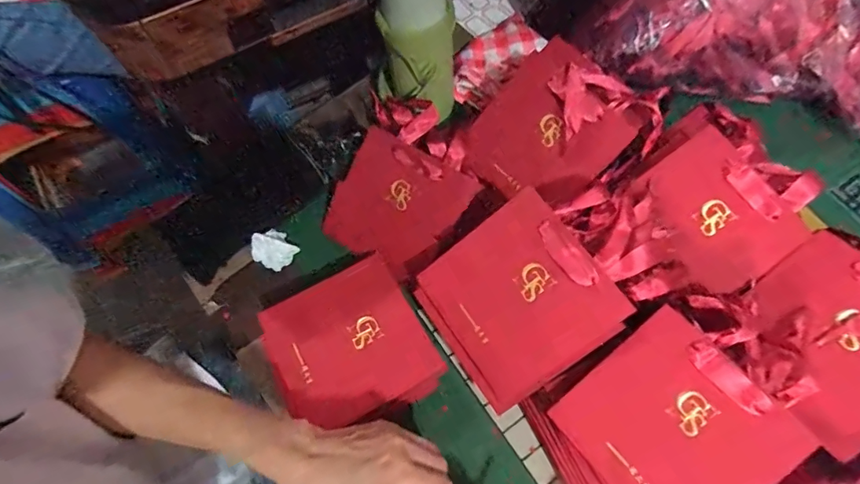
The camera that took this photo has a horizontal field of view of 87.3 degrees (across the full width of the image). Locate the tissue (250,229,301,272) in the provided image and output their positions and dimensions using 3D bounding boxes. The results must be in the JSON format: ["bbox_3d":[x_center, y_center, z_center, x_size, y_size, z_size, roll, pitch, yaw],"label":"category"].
[{"bbox_3d":[-0.182,0.009,0.522,0.045,0.025,0.043,39,73,13],"label":"tissue"}]

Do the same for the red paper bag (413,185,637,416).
[{"bbox_3d":[0.077,0.053,0.407,0.149,0.012,0.145,-40,78,13],"label":"red paper bag"}]

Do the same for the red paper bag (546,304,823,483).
[{"bbox_3d":[0.195,0.148,0.360,0.137,0.010,0.137,-42,65,1],"label":"red paper bag"}]

